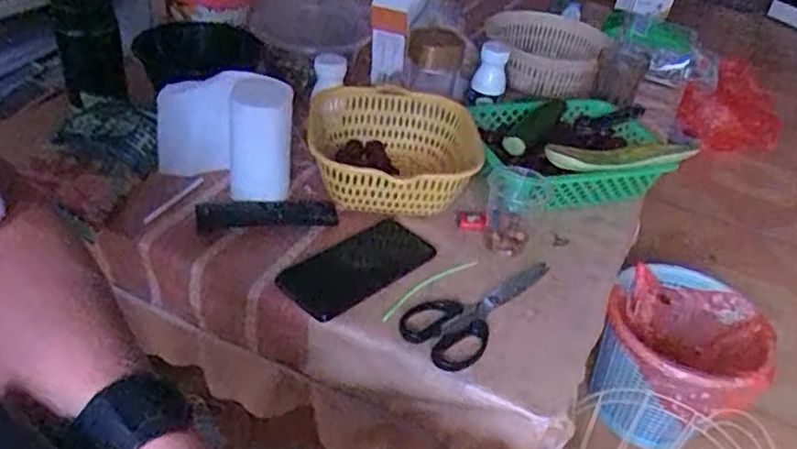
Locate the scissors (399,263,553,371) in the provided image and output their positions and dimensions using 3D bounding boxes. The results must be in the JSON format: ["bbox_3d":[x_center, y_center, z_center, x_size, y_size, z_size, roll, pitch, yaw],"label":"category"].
[{"bbox_3d":[0.075,0.075,0.669,0.082,0.013,0.186,27,41,24],"label":"scissors"}]

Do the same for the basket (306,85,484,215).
[{"bbox_3d":[-0.001,-0.083,0.802,0.193,0.077,0.206,0,38,-10],"label":"basket"}]

